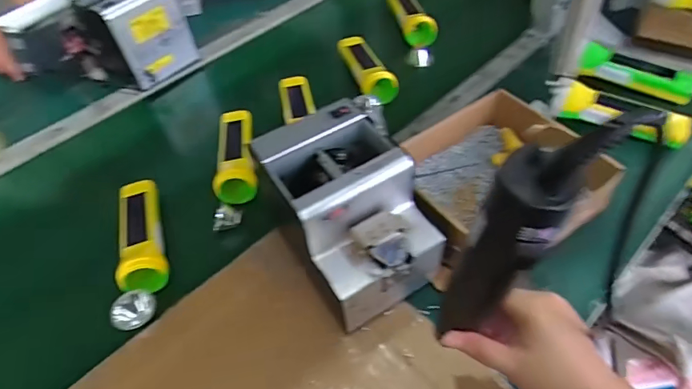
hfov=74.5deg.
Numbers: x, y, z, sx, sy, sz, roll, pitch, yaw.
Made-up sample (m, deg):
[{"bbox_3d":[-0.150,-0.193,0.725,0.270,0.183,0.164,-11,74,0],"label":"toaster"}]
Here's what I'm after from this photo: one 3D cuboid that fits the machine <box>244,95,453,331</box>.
[{"bbox_3d":[0.009,0.022,0.488,0.141,0.151,0.180,-24,52,-14],"label":"machine"}]

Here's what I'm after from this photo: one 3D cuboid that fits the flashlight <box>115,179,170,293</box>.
[{"bbox_3d":[-0.255,0.044,0.570,0.051,0.048,0.168,-18,51,-9],"label":"flashlight"}]

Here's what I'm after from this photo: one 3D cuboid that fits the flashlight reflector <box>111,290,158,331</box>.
[{"bbox_3d":[-0.237,0.128,0.509,0.043,0.043,0.012,-62,30,8],"label":"flashlight reflector"}]

